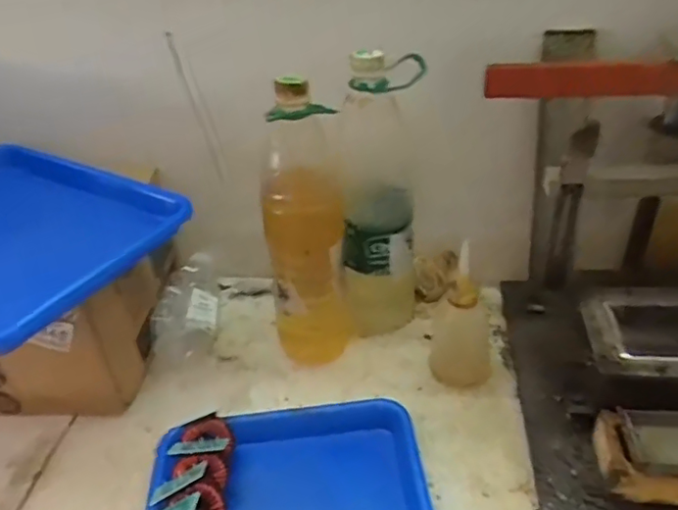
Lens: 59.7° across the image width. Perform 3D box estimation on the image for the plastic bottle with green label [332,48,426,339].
[{"bbox_3d":[0.043,-0.046,0.646,0.088,0.320,0.081,-6,36,-2],"label":"plastic bottle with green label"}]

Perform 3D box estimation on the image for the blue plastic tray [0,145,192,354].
[{"bbox_3d":[-0.338,-0.026,0.598,0.323,0.034,0.240,19,42,29],"label":"blue plastic tray"}]

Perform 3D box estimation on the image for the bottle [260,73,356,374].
[{"bbox_3d":[-0.033,-0.027,0.600,0.082,0.277,0.071,-7,36,-4],"label":"bottle"}]

